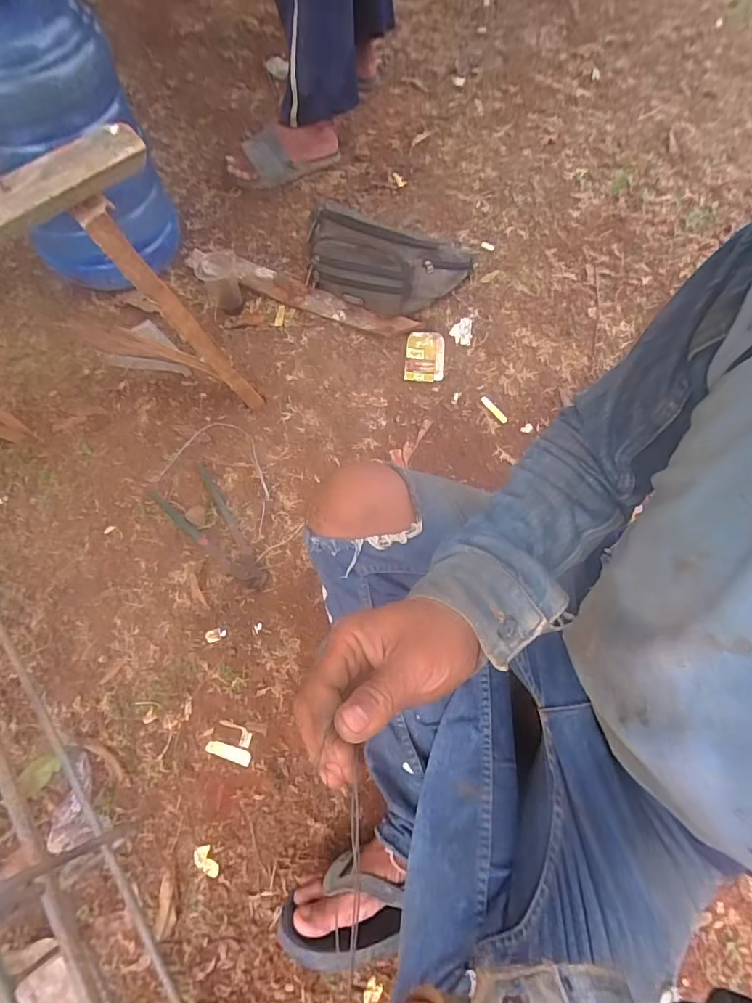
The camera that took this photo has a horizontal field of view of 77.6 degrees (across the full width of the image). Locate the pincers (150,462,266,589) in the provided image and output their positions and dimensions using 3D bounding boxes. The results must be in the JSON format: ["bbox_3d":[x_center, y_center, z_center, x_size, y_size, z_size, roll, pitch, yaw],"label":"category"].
[{"bbox_3d":[-0.241,0.040,0.696,0.086,0.017,0.225,-38,71,-13],"label":"pincers"}]

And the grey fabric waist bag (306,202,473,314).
[{"bbox_3d":[0.024,-0.429,0.845,0.293,0.137,0.160,6,68,4],"label":"grey fabric waist bag"}]

